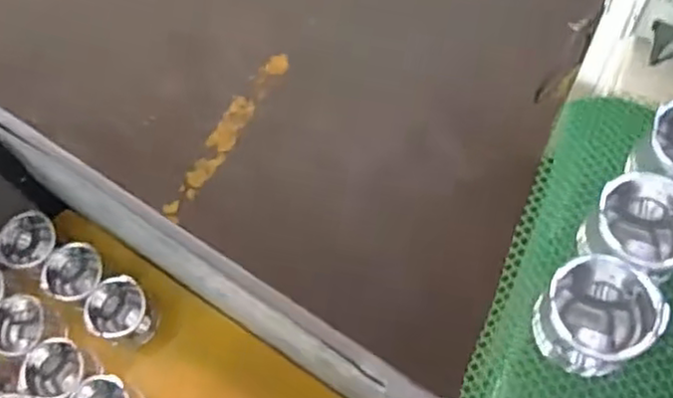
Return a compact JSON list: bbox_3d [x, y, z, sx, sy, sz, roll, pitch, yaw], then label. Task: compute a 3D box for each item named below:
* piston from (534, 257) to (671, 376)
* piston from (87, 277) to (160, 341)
[{"bbox_3d":[0.225,0.103,0.596,0.088,0.085,0.085,-1,66,3],"label":"piston"},{"bbox_3d":[-0.322,0.170,1.027,0.090,0.082,0.093,10,67,8],"label":"piston"}]

